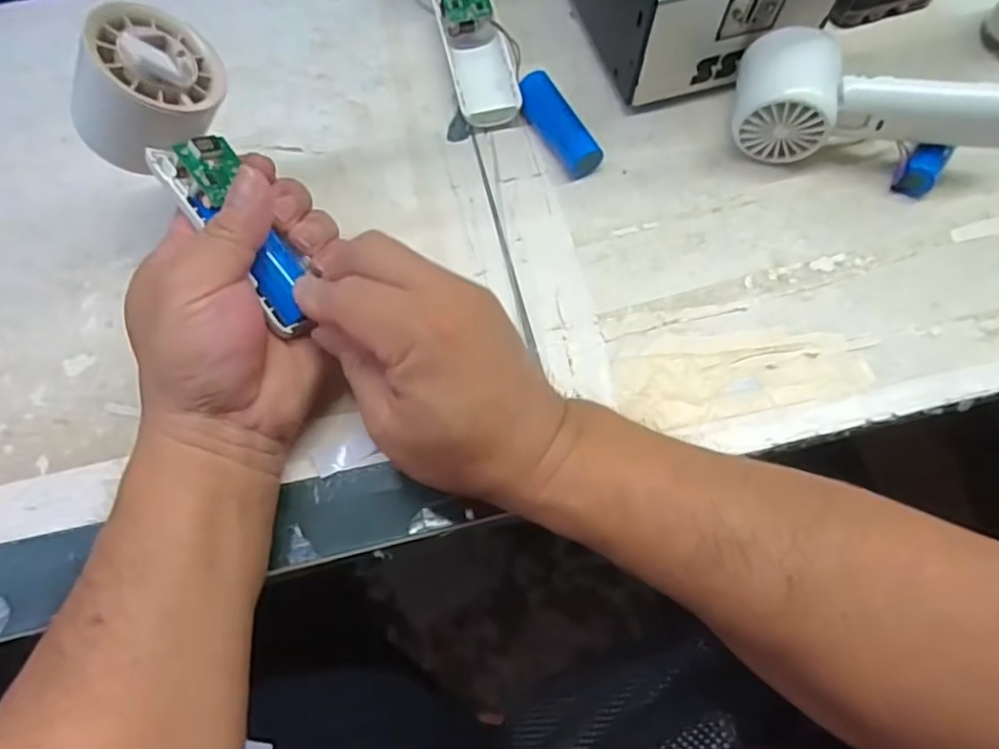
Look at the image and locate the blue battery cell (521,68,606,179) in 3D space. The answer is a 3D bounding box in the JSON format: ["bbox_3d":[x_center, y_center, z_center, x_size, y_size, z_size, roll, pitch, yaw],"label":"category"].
[{"bbox_3d":[0.036,-0.151,0.401,0.024,0.019,0.074,-25,71,-10],"label":"blue battery cell"}]

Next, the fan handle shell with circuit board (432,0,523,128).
[{"bbox_3d":[-0.012,-0.204,0.415,0.043,0.026,0.095,-14,83,-6],"label":"fan handle shell with circuit board"}]

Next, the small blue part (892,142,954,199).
[{"bbox_3d":[0.251,-0.121,0.387,0.020,0.024,0.025,37,73,12],"label":"small blue part"}]

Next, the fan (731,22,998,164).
[{"bbox_3d":[0.217,-0.157,0.380,0.150,0.060,0.059,11,69,4],"label":"fan"}]

